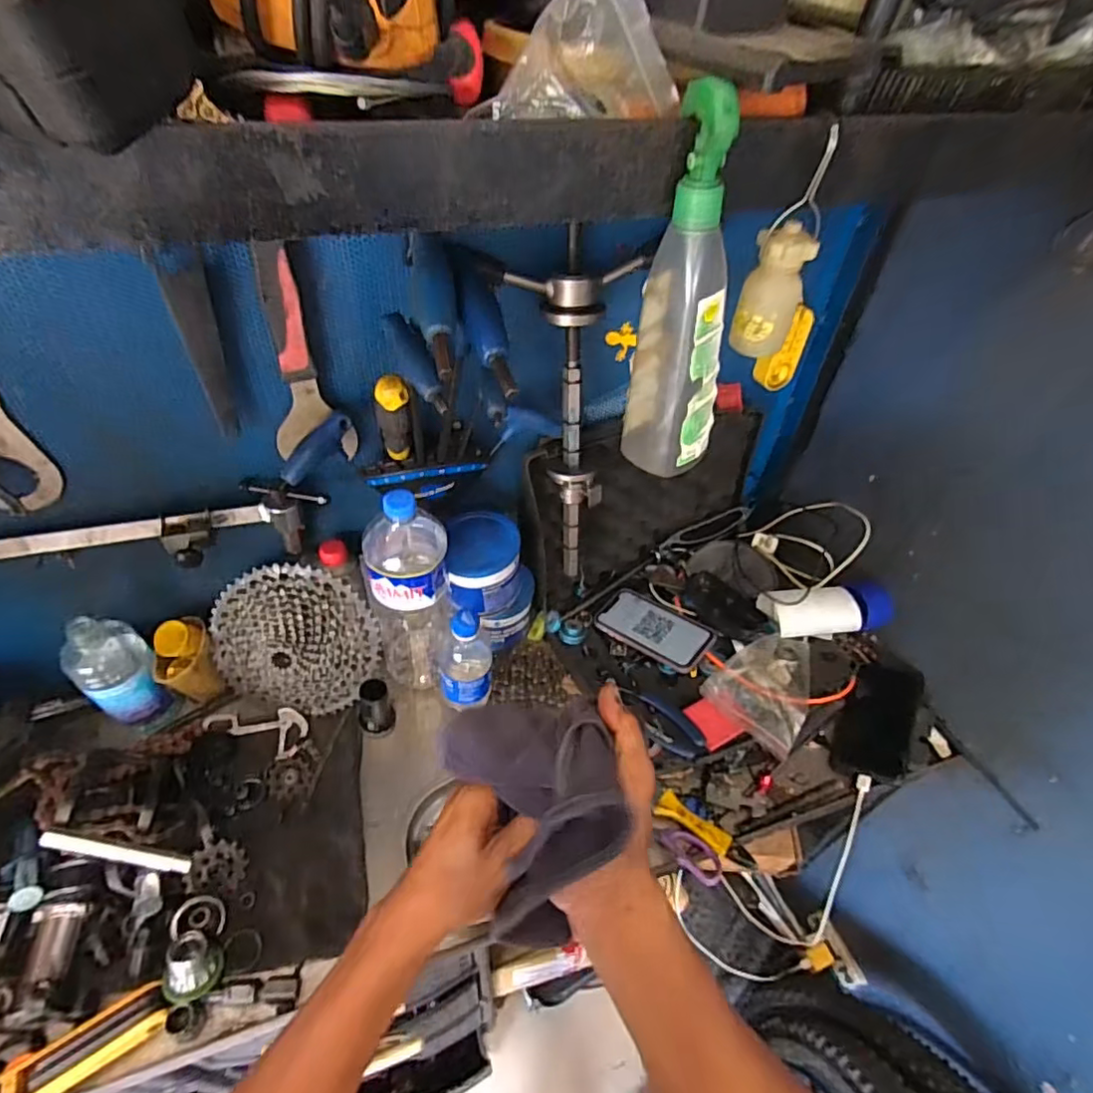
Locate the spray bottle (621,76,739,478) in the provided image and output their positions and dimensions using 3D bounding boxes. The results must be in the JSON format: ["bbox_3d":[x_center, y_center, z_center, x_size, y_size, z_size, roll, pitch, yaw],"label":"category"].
[{"bbox_3d":[0.095,-0.154,0.389,0.063,0.230,0.050,12,46,7],"label":"spray bottle"}]

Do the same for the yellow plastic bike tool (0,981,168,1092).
[{"bbox_3d":[-0.387,0.418,0.494,0.126,0.029,0.039,-26,53,-27],"label":"yellow plastic bike tool"}]

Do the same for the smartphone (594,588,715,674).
[{"bbox_3d":[0.144,0.108,0.800,0.152,0.014,0.083,25,54,32],"label":"smartphone"}]

